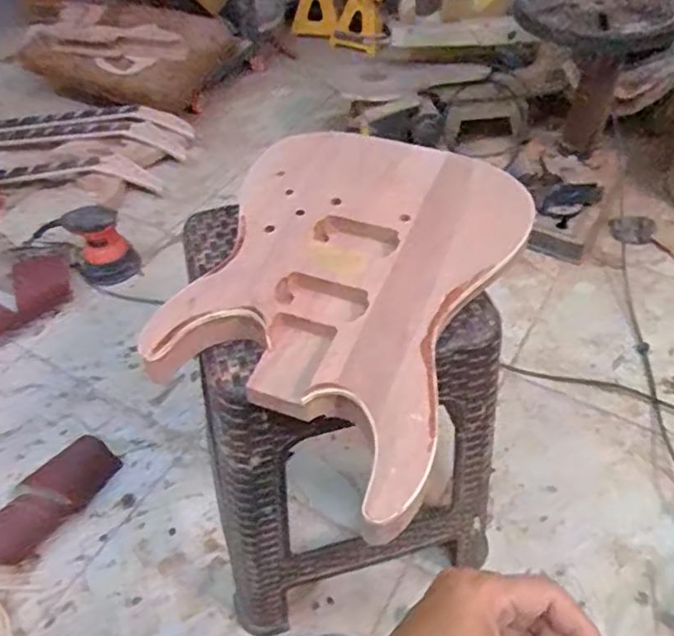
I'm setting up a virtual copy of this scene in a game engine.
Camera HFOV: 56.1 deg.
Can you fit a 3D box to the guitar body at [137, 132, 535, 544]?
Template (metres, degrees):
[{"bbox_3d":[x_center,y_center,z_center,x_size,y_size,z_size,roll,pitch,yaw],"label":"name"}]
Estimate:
[{"bbox_3d":[0.002,-0.041,0.603,0.298,0.042,0.425,18,50,18],"label":"guitar body"}]

